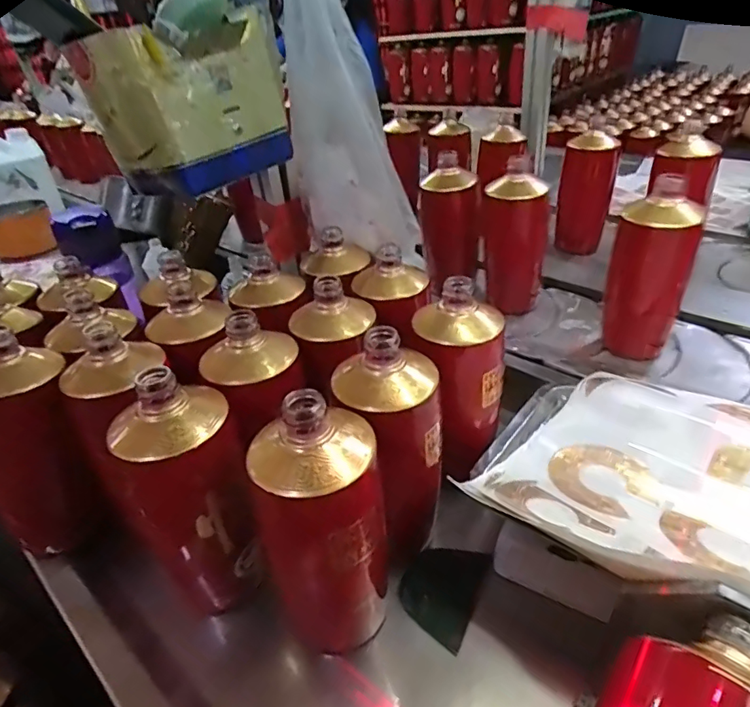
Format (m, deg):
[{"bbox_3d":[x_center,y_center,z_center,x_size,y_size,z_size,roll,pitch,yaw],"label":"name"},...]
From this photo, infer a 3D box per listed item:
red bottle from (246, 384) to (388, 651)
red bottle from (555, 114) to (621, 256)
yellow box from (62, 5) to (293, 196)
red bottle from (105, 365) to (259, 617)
[{"bbox_3d":[-0.031,0.117,0.327,0.078,0.185,0.079,-5,36,3],"label":"red bottle"},{"bbox_3d":[0.339,-0.256,0.793,0.078,0.175,0.068,11,39,23],"label":"red bottle"},{"bbox_3d":[-0.181,-0.240,0.485,0.133,0.126,0.155,14,41,27],"label":"yellow box"},{"bbox_3d":[-0.130,0.105,0.366,0.083,0.193,0.073,-30,41,-28],"label":"red bottle"}]

